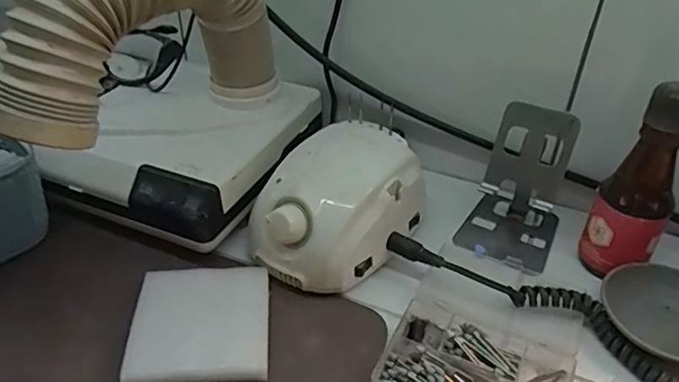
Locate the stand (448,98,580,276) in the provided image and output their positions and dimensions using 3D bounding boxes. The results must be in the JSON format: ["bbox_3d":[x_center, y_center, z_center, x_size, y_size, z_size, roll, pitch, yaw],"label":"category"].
[{"bbox_3d":[0.151,-0.008,0.456,0.074,0.104,0.084,20,42,23],"label":"stand"}]

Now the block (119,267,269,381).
[{"bbox_3d":[-0.099,0.094,0.393,0.094,0.019,0.093,-3,38,-5],"label":"block"}]

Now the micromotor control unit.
[{"bbox_3d":[-0.002,0.012,0.454,0.101,0.076,0.139,31,47,33],"label":"micromotor control unit"}]

